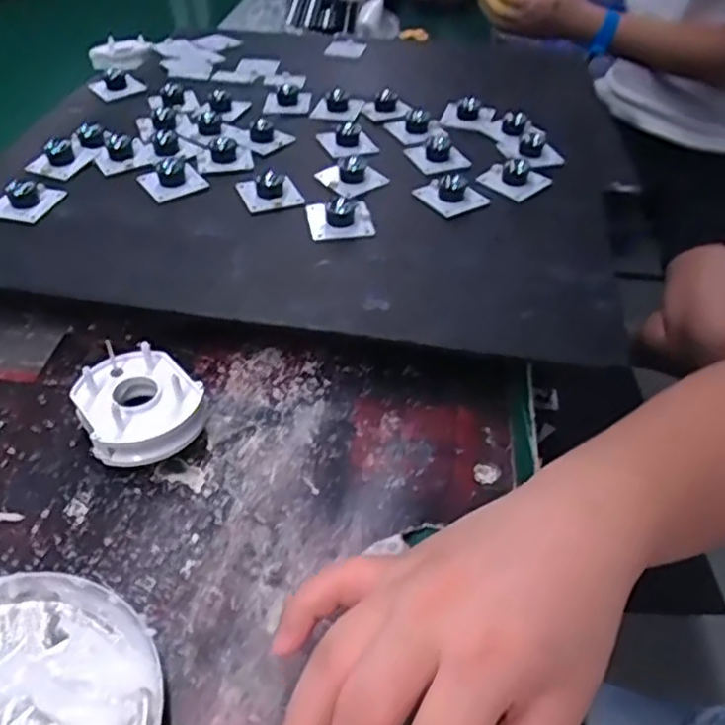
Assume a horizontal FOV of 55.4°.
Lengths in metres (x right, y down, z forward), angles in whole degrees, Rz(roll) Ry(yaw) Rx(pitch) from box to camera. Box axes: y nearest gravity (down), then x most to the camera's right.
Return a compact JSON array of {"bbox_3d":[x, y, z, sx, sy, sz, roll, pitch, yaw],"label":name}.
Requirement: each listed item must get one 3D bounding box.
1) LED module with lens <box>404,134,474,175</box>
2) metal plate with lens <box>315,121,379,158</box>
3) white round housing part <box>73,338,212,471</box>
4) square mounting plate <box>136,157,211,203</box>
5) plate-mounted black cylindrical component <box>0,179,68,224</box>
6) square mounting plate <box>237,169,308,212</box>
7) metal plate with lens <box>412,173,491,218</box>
[{"bbox_3d":[0.062,-0.176,0.574,0.039,0.020,0.044,-12,43,-16],"label":"LED module with lens"},{"bbox_3d":[-0.012,-0.193,0.591,0.041,0.018,0.047,-14,44,-18],"label":"metal plate with lens"},{"bbox_3d":[-0.124,0.024,0.383,0.061,0.038,0.068,-23,47,-26],"label":"white round housing part"},{"bbox_3d":[-0.146,-0.145,0.529,0.043,0.021,0.041,-24,48,-27],"label":"square mounting plate"},{"bbox_3d":[-0.248,-0.123,0.503,0.043,0.020,0.041,11,42,10],"label":"plate-mounted black cylindrical component"},{"bbox_3d":[-0.069,-0.133,0.518,0.044,0.020,0.039,-11,43,-14],"label":"square mounting plate"},{"bbox_3d":[0.066,-0.132,0.526,0.039,0.023,0.046,-28,49,-30],"label":"metal plate with lens"}]

